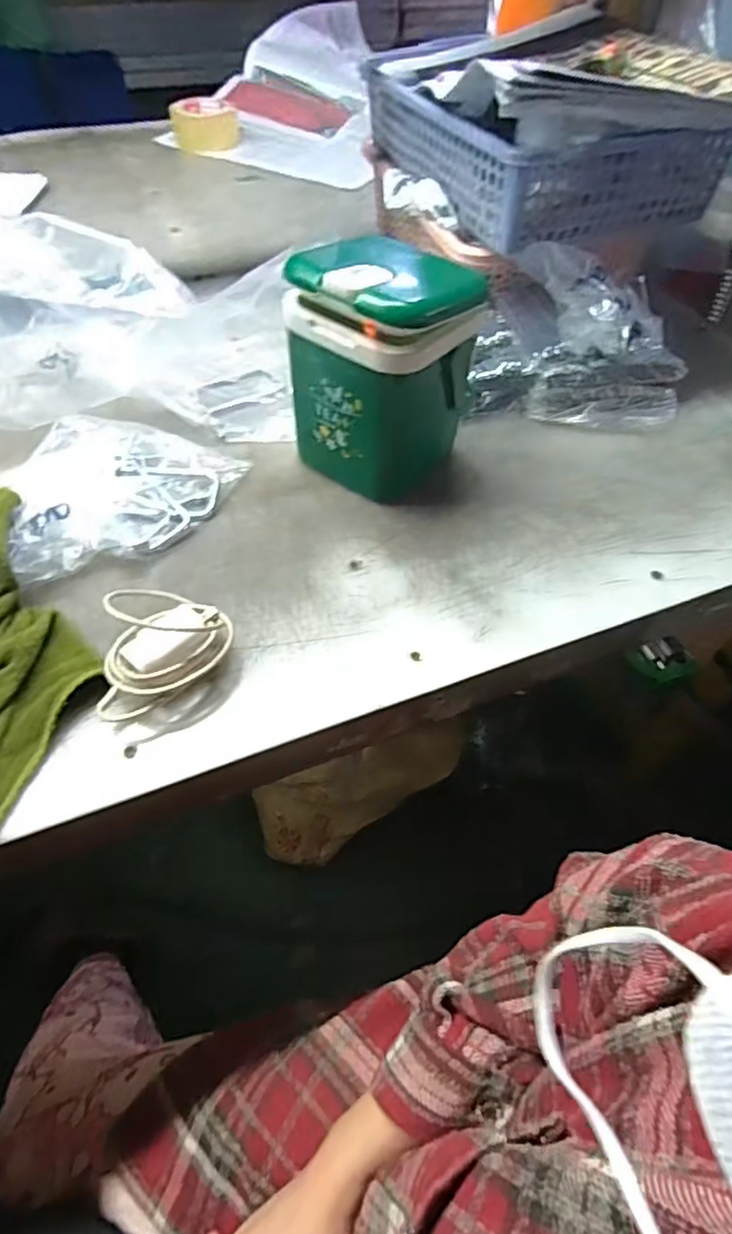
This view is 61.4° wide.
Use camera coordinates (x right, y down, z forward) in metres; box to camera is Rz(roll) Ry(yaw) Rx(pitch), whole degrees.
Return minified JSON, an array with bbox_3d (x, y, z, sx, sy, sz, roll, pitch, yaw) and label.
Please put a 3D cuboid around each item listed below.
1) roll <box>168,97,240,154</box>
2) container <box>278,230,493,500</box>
[{"bbox_3d":[-0.266,-0.814,1.021,0.106,0.053,0.103,-7,54,-6],"label":"roll"},{"bbox_3d":[0.008,-0.186,0.478,0.120,0.165,0.100,28,57,18],"label":"container"}]

